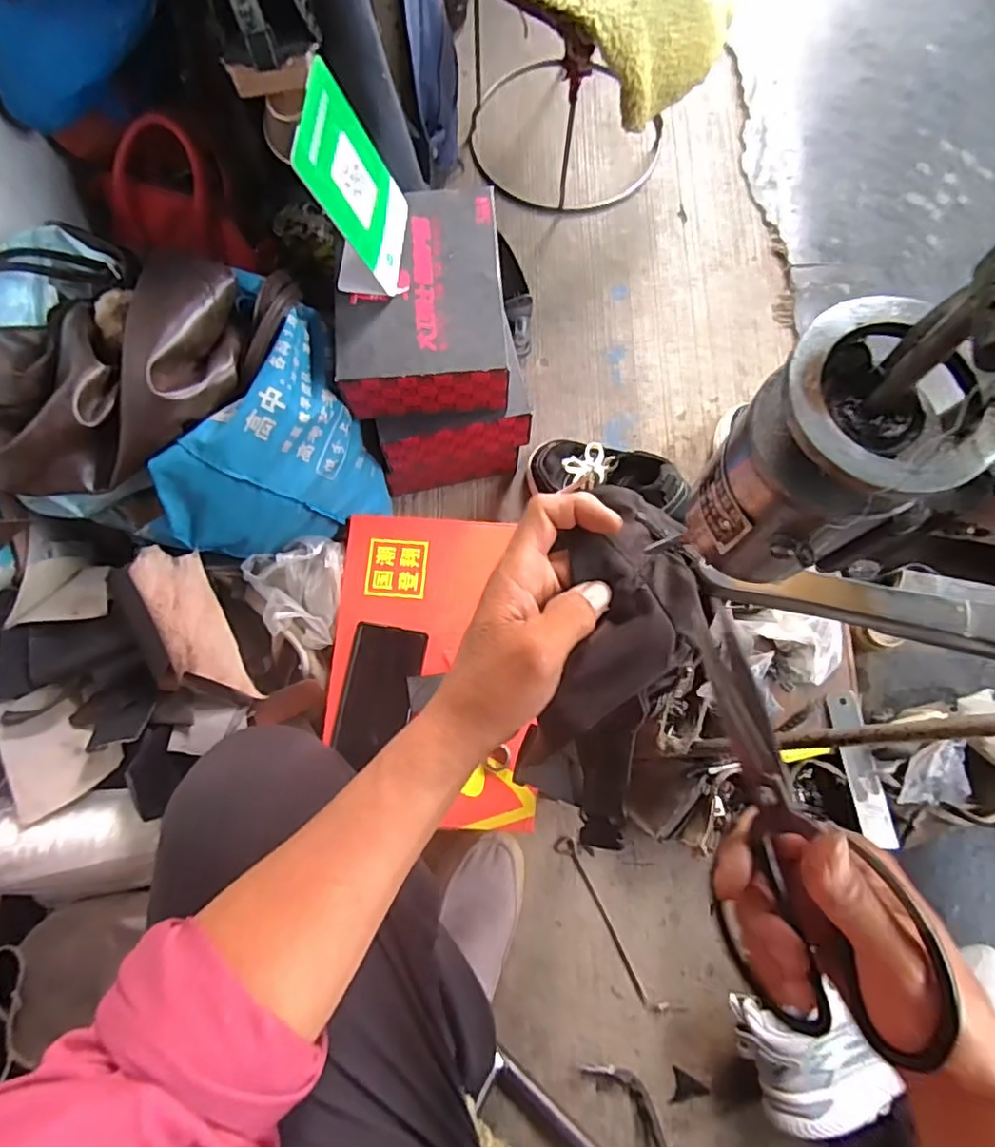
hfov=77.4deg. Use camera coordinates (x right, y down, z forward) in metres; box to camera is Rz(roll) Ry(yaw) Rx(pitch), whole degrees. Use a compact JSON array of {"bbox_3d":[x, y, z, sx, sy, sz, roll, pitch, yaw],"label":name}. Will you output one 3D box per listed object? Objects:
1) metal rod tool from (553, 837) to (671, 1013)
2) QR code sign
[{"bbox_3d":[0.128,0.402,0.711,0.023,0.009,0.214,-30,78,-7],"label":"metal rod tool"},{"bbox_3d":[-0.129,-0.356,0.577,0.068,0.154,0.114,-2,76,0],"label":"QR code sign"}]

